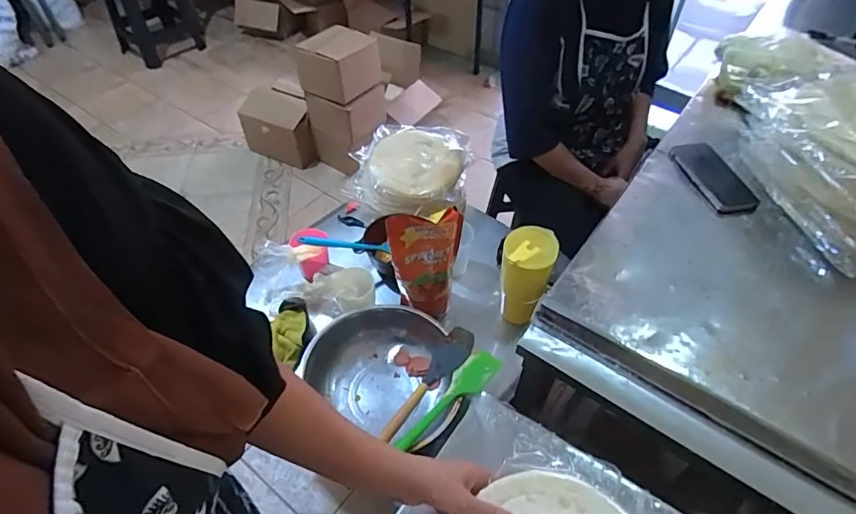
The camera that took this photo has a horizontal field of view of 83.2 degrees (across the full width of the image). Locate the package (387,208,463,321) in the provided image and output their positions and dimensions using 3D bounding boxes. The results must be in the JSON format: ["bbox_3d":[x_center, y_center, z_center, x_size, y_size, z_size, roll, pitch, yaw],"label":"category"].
[{"bbox_3d":[-0.008,0.010,0.869,0.116,0.217,0.082,7,49,5],"label":"package"}]

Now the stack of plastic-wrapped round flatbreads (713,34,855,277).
[{"bbox_3d":[0.745,-0.156,0.795,0.316,0.149,0.363,-9,49,-8],"label":"stack of plastic-wrapped round flatbreads"}]

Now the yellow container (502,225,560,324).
[{"bbox_3d":[0.176,0.034,0.883,0.086,0.174,0.086,14,50,12],"label":"yellow container"}]

